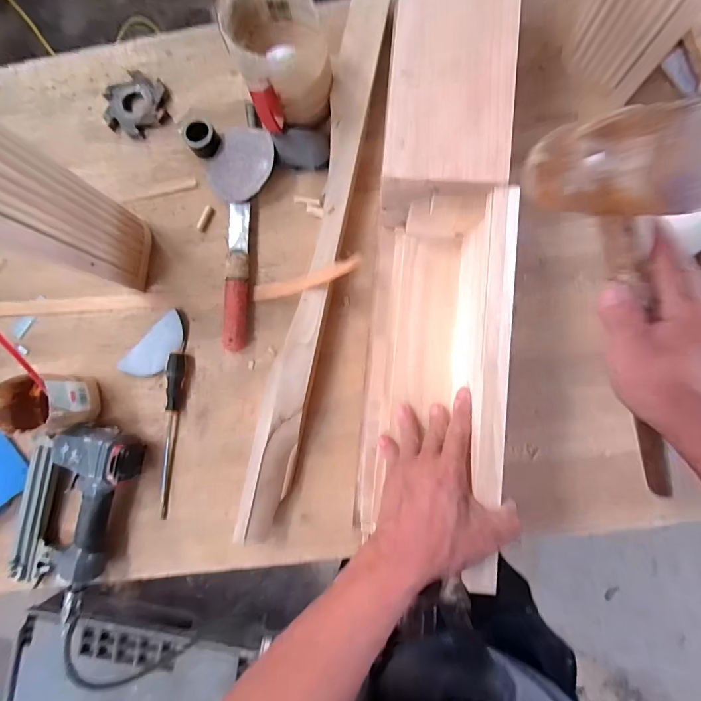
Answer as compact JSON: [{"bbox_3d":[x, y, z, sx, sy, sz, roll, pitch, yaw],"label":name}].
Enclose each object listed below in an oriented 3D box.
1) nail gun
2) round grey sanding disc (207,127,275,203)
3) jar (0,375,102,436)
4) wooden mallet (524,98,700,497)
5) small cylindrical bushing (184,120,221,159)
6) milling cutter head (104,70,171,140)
[{"bbox_3d":[-0.398,0.219,0.547,0.156,0.062,0.250,21,87,6],"label":"nail gun"},{"bbox_3d":[-0.163,-0.275,0.582,0.105,0.007,0.109,-2,86,23],"label":"round grey sanding disc"},{"bbox_3d":[-0.412,0.074,0.541,0.075,0.085,0.075,-1,85,4],"label":"jar"},{"bbox_3d":[0.222,-0.017,0.303,0.057,0.099,0.321,-32,121,1],"label":"wooden mallet"},{"bbox_3d":[-0.220,-0.316,0.594,0.046,0.031,0.045,0,85,4],"label":"small cylindrical bushing"},{"bbox_3d":[-0.333,-0.382,0.617,0.104,0.016,0.096,0,85,4],"label":"milling cutter head"}]

